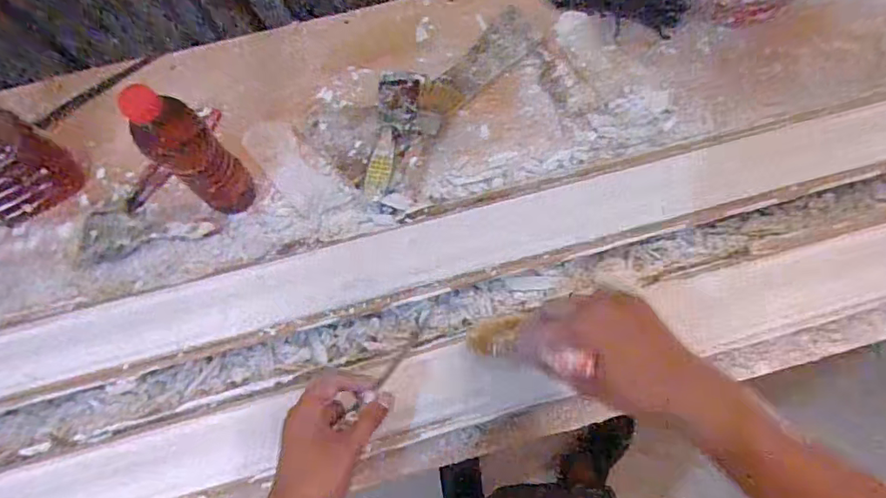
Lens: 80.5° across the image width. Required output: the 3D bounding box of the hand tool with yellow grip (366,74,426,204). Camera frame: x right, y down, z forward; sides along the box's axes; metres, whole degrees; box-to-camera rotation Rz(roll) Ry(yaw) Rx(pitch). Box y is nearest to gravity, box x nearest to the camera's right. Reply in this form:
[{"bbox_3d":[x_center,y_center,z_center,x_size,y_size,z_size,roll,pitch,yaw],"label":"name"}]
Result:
[{"bbox_3d":[-0.060,-0.148,0.662,0.058,0.023,0.190,3,75,3],"label":"hand tool with yellow grip"}]

